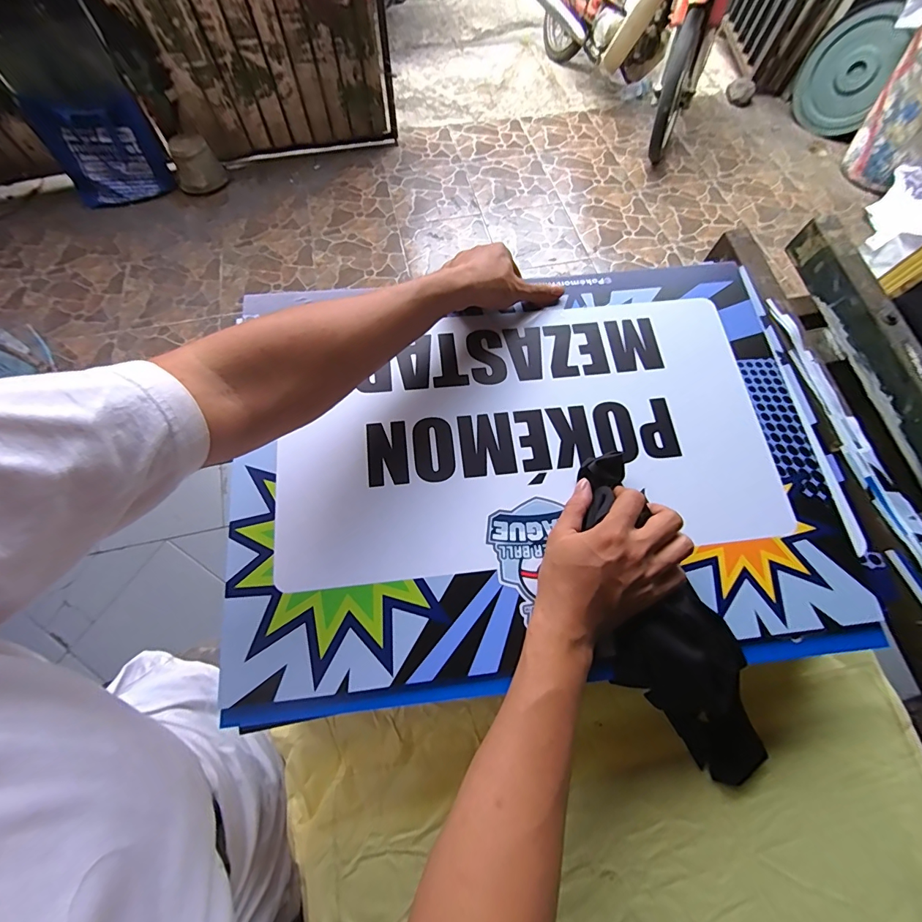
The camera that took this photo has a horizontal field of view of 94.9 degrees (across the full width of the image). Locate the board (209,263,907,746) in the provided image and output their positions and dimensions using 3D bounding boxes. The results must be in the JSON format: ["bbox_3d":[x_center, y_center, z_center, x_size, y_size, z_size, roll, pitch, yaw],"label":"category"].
[{"bbox_3d":[0.077,-0.012,0.430,0.586,0.014,0.425,-6,71,-3],"label":"board"}]

